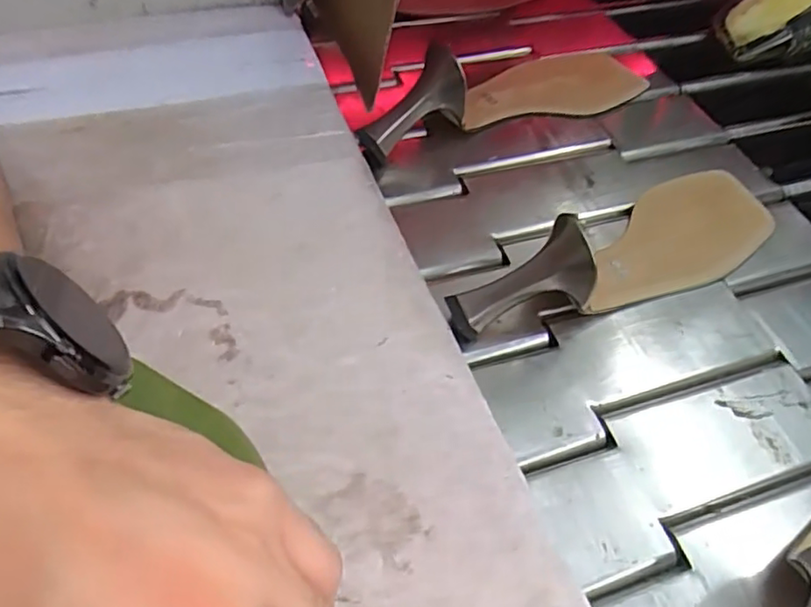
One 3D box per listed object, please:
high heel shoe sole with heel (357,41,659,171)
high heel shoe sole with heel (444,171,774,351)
[{"bbox_3d":[0.080,-0.162,0.459,0.247,0.060,0.073,-29,61,-24],"label":"high heel shoe sole with heel"},{"bbox_3d":[0.141,-0.037,0.375,0.241,0.060,0.074,-30,62,-25],"label":"high heel shoe sole with heel"}]

